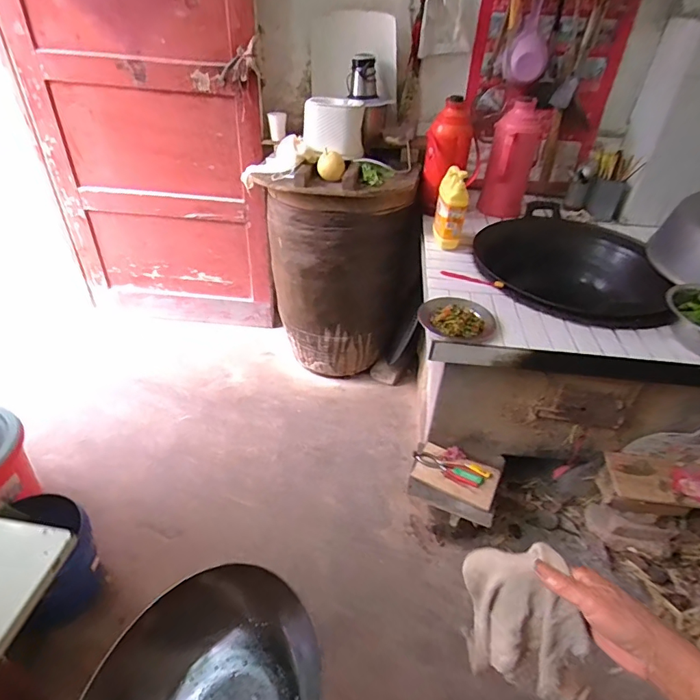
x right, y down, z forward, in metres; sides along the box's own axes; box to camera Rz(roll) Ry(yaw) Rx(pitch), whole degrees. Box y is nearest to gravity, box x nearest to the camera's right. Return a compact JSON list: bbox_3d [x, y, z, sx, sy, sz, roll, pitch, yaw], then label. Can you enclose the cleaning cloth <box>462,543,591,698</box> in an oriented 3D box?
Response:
[{"bbox_3d":[0.177,0.279,0.484,0.119,0.148,0.029,-4,3,38],"label":"cleaning cloth"}]

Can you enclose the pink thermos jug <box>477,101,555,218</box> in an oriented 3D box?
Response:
[{"bbox_3d":[0.552,-0.633,1.592,0.174,0.370,0.236,16,40,15],"label":"pink thermos jug"}]

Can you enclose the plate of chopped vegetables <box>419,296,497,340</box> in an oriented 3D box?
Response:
[{"bbox_3d":[0.266,-0.081,1.148,0.170,0.033,0.177,2,39,-2],"label":"plate of chopped vegetables"}]

